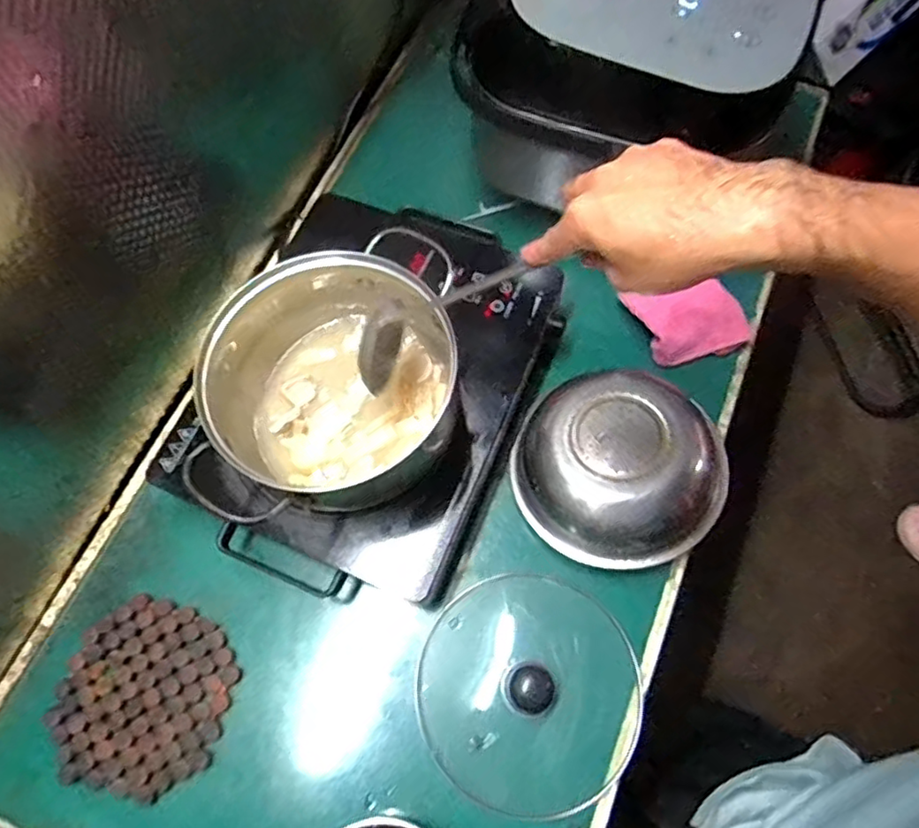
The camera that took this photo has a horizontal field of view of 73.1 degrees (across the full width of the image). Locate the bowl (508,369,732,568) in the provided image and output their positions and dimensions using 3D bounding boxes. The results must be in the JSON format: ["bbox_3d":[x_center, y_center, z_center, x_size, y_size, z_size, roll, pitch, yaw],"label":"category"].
[{"bbox_3d":[0.161,0.055,0.615,0.212,0.094,0.184,1,69,2],"label":"bowl"}]

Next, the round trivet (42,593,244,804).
[{"bbox_3d":[-0.307,0.272,0.604,0.163,0.019,0.164,-1,69,2],"label":"round trivet"}]

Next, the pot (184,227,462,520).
[{"bbox_3d":[-0.113,-0.031,0.573,0.209,0.107,0.204,-11,69,-2],"label":"pot"}]

